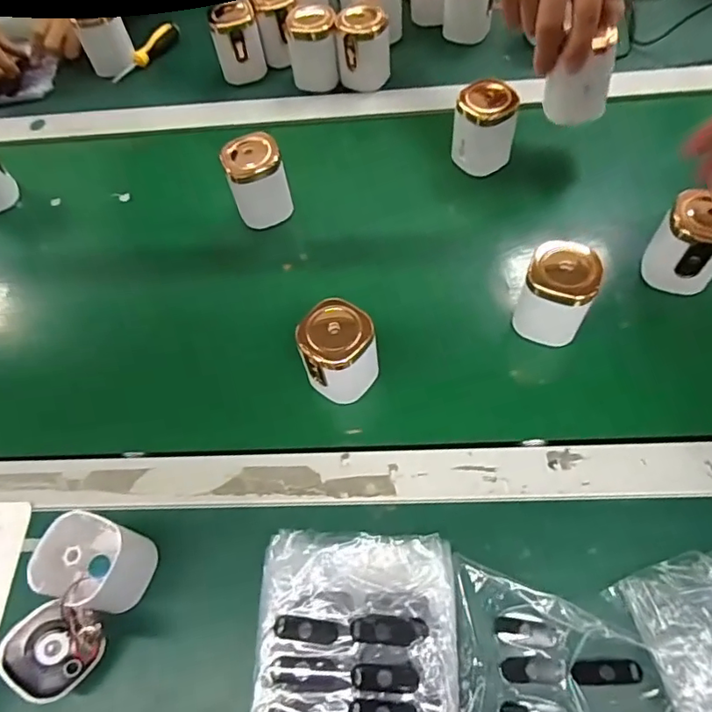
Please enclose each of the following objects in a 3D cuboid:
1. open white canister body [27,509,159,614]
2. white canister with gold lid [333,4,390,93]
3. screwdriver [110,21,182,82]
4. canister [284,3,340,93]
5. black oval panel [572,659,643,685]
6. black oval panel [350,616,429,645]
[{"bbox_3d":[-0.177,0.143,0.374,0.060,0.064,0.056,15,63,12],"label":"open white canister body"},{"bbox_3d":[0.011,-0.360,0.634,0.057,0.068,0.054,19,64,14],"label":"white canister with gold lid"},{"bbox_3d":[-0.272,-0.399,0.707,0.019,0.024,0.114,34,68,20],"label":"screwdriver"},{"bbox_3d":[-0.050,-0.363,0.637,0.057,0.069,0.055,1,61,4],"label":"canister"},{"bbox_3d":[0.157,0.198,0.340,0.039,0.004,0.013,-15,58,21],"label":"black oval panel"},{"bbox_3d":[0.021,0.172,0.340,0.047,0.008,0.015,0,61,4],"label":"black oval panel"}]

